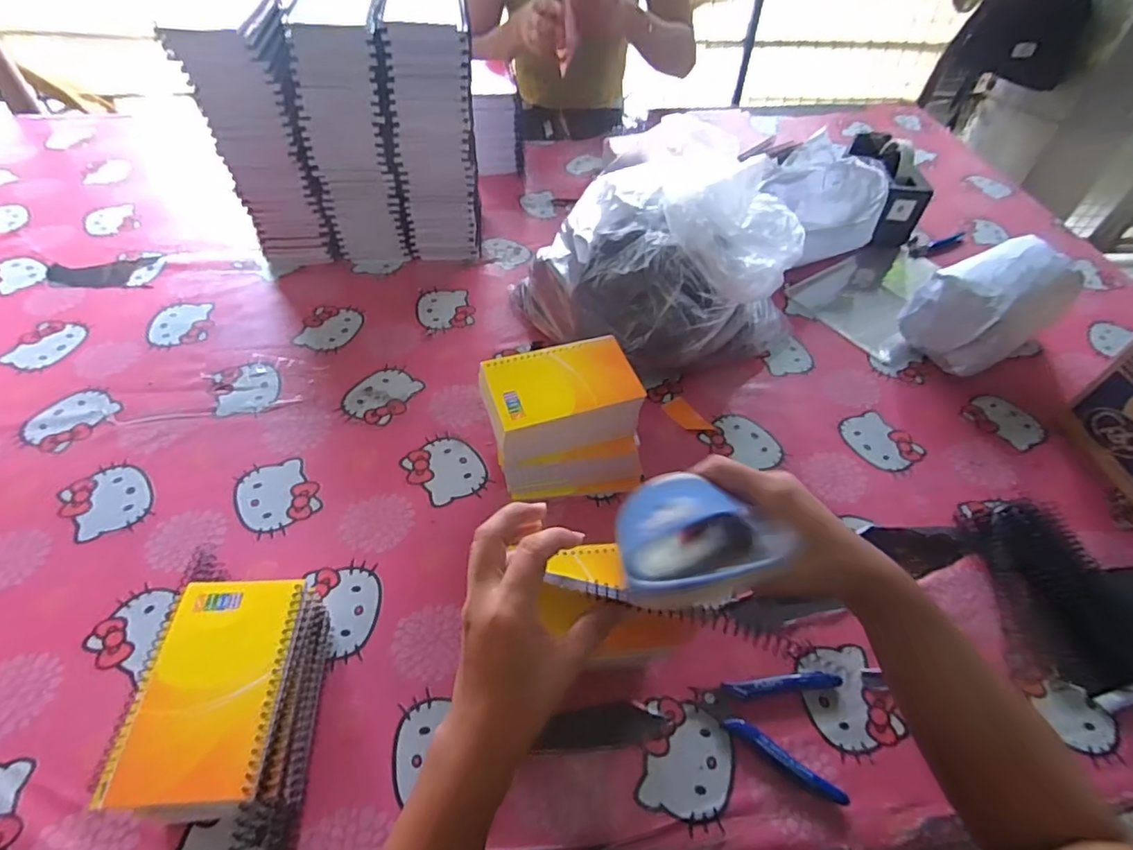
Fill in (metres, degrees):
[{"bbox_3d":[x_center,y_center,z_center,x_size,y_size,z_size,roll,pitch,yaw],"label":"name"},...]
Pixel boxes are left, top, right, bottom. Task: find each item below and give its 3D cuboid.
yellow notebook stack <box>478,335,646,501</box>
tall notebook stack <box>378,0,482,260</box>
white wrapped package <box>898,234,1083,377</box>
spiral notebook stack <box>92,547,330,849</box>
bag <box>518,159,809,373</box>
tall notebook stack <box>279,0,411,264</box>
[{"bbox_3d":[-0.004,0.002,0.538,0.135,0.119,0.098,-13,53,-13],"label":"yellow notebook stack"},{"bbox_3d":[-0.163,-0.373,0.725,0.101,0.291,0.121,-1,51,-4],"label":"tall notebook stack"},{"bbox_3d":[0.517,-0.146,0.688,0.180,0.107,0.113,-26,57,-22],"label":"white wrapped package"},{"bbox_3d":[-0.228,0.192,0.385,0.097,0.098,0.140,-1,51,-4],"label":"spiral notebook stack"},{"bbox_3d":[0.109,-0.192,0.650,0.264,0.198,0.242,-26,57,-22],"label":"bag"},{"bbox_3d":[-0.267,-0.363,0.706,0.101,0.293,0.121,-9,52,-11],"label":"tall notebook stack"}]

